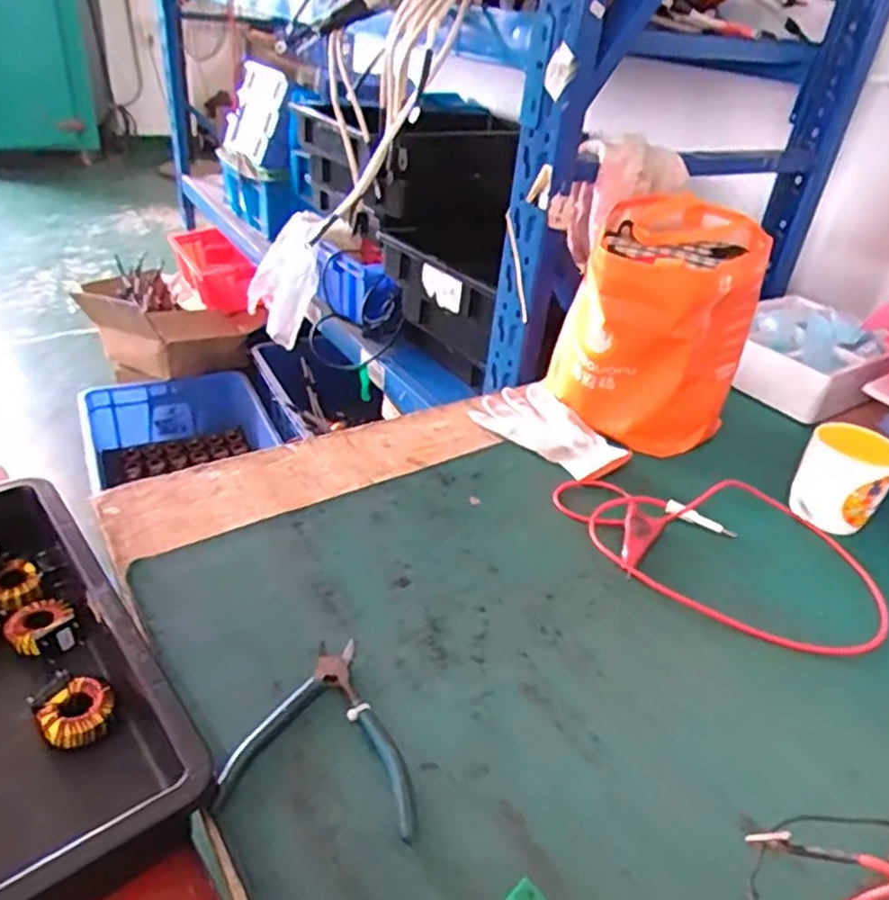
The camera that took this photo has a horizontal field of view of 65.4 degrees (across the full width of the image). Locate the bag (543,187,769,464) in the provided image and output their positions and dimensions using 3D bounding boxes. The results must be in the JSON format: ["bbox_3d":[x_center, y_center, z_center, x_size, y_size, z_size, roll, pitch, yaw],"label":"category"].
[{"bbox_3d":[0.254,-0.154,0.836,0.210,0.225,0.224,19,36,16],"label":"bag"}]

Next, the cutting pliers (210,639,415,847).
[{"bbox_3d":[-0.073,0.189,0.476,0.122,0.010,0.135,9,35,3],"label":"cutting pliers"}]

